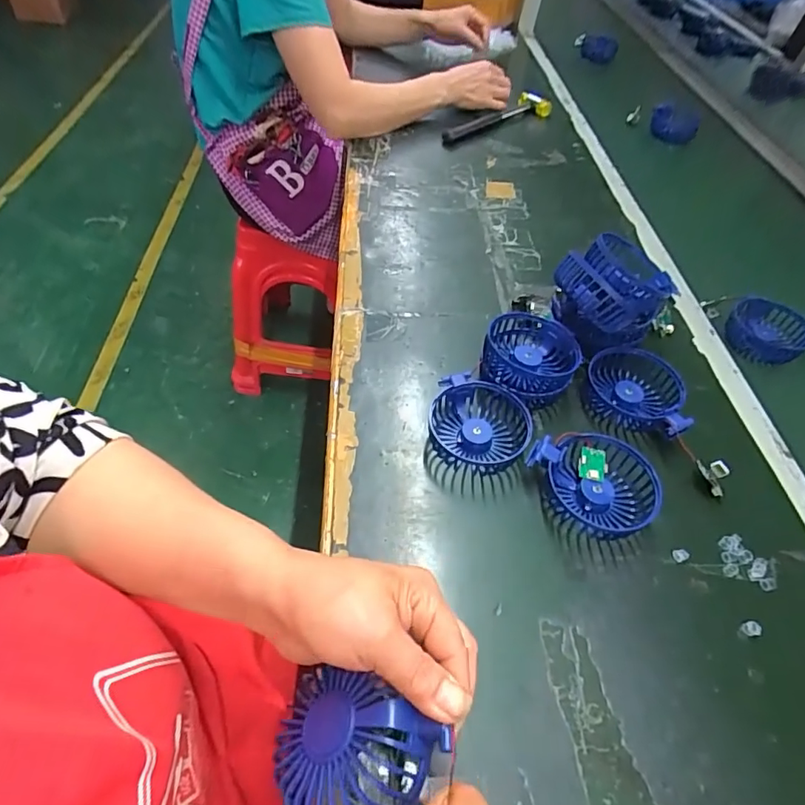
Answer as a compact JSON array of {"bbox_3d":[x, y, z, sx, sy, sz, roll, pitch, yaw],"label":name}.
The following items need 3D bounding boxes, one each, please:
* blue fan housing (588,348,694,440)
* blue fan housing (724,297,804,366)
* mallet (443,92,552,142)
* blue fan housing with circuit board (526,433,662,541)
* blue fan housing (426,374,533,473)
[{"bbox_3d":[0.226,-0.008,0.496,0.081,0.031,0.095,10,51,5],"label":"blue fan housing"},{"bbox_3d":[0.435,-0.085,0.610,0.084,0.041,0.084,1,51,-2],"label":"blue fan housing"},{"bbox_3d":[0.160,-0.496,0.899,0.237,0.036,0.053,-27,58,-21],"label":"mallet"},{"bbox_3d":[0.164,0.066,0.435,0.081,0.035,0.099,-31,59,-25],"label":"blue fan housing with circuit board"},{"bbox_3d":[0.069,0.020,0.465,0.087,0.034,0.081,17,52,11],"label":"blue fan housing"}]

